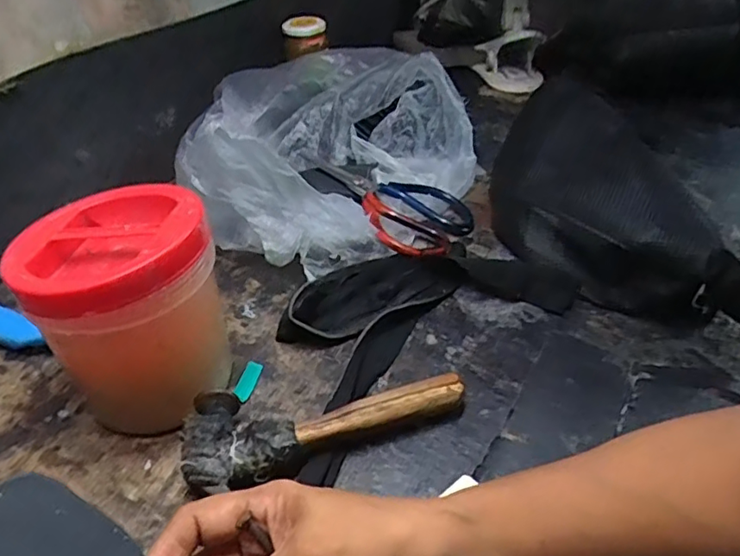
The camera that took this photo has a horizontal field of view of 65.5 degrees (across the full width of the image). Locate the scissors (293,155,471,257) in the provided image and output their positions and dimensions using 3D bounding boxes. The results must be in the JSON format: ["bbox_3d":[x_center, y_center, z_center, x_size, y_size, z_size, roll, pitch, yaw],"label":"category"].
[{"bbox_3d":[0.008,-0.075,0.589,0.189,0.030,0.112,24,46,6],"label":"scissors"}]

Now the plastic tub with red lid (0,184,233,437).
[{"bbox_3d":[-0.161,0.025,0.401,0.111,0.146,0.114,-20,42,-20],"label":"plastic tub with red lid"}]

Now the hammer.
[{"bbox_3d":[-0.033,0.092,0.404,0.189,0.035,0.070,-17,41,-18],"label":"hammer"}]

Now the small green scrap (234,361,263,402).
[{"bbox_3d":[-0.096,0.081,0.449,0.015,0.008,0.035,10,40,15],"label":"small green scrap"}]

